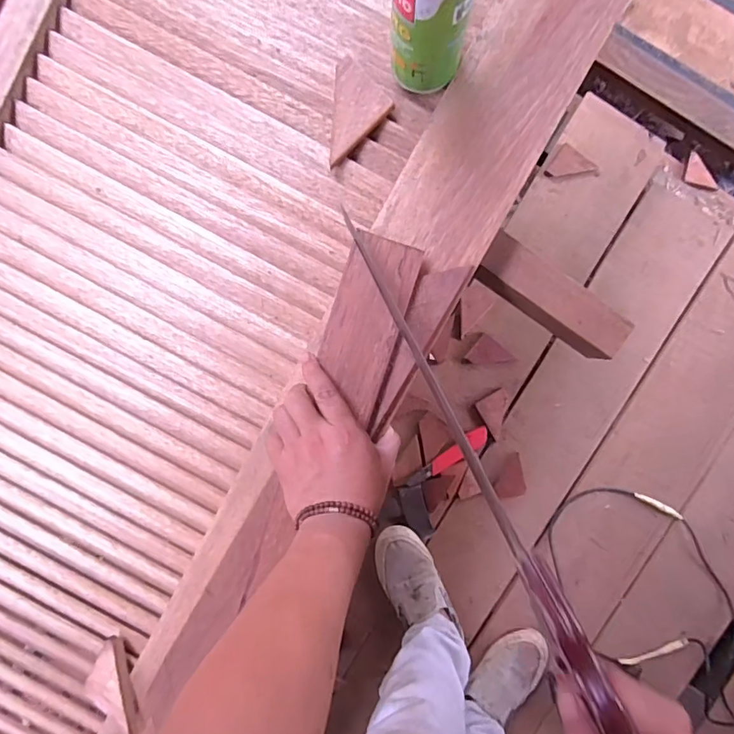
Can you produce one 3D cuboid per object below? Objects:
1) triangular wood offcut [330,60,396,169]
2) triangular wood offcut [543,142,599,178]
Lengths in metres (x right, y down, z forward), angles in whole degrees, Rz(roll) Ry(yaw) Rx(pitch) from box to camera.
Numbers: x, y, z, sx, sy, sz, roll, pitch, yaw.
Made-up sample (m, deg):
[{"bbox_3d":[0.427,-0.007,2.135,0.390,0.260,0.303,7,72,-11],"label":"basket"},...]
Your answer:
[{"bbox_3d":[-0.022,-0.246,0.479,0.078,0.017,0.063,-42,90,4],"label":"triangular wood offcut"},{"bbox_3d":[0.386,-0.373,0.935,0.081,0.008,0.069,38,94,0],"label":"triangular wood offcut"}]

